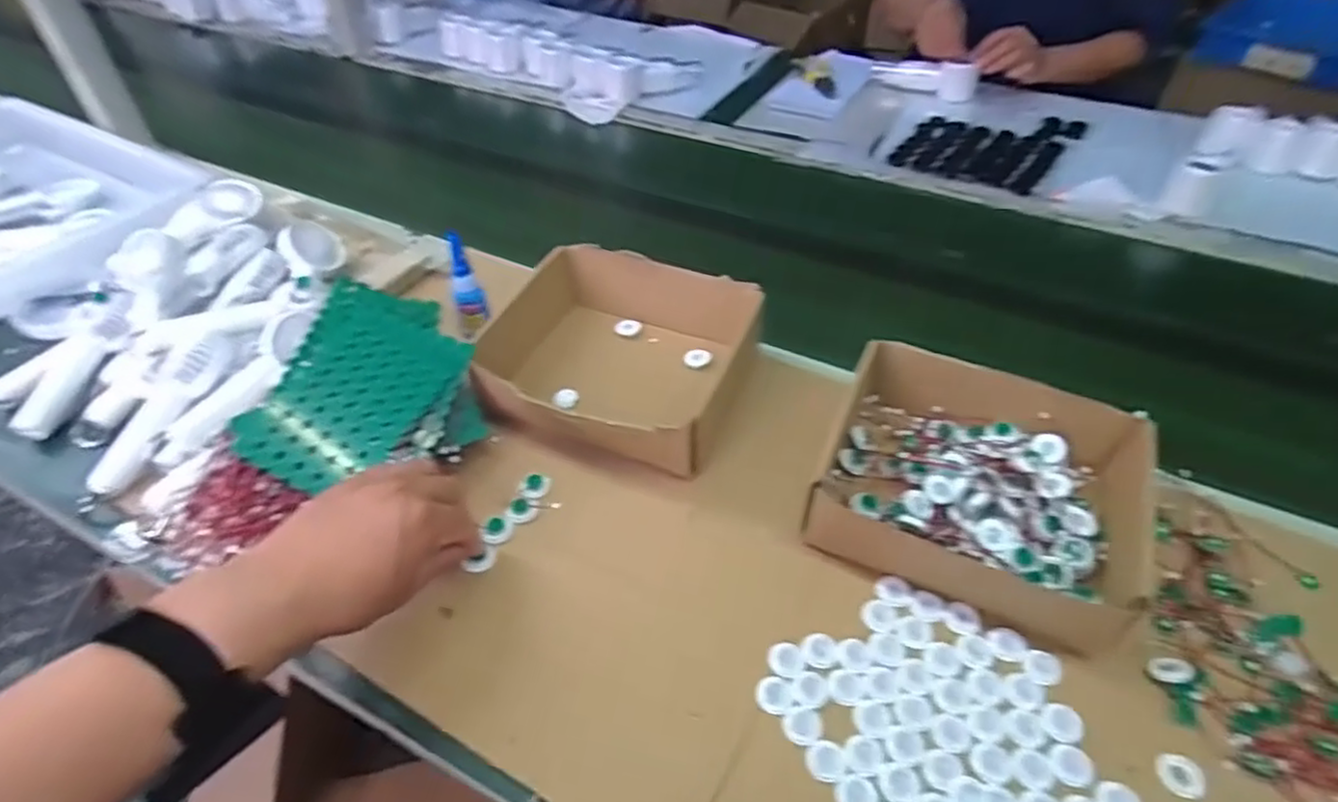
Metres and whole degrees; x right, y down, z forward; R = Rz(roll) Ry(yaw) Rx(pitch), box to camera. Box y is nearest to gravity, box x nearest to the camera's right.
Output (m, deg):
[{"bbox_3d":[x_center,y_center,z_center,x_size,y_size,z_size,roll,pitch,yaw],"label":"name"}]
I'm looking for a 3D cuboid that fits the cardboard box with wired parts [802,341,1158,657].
[{"bbox_3d":[0.229,0.060,0.514,0.220,0.068,0.193,21,49,20],"label":"cardboard box with wired parts"}]

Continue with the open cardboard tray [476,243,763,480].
[{"bbox_3d":[-0.044,-0.038,0.612,0.214,0.082,0.190,15,47,15],"label":"open cardboard tray"}]

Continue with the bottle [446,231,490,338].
[{"bbox_3d":[-0.188,-0.109,0.642,0.029,0.104,0.023,-19,48,-18],"label":"bottle"}]

